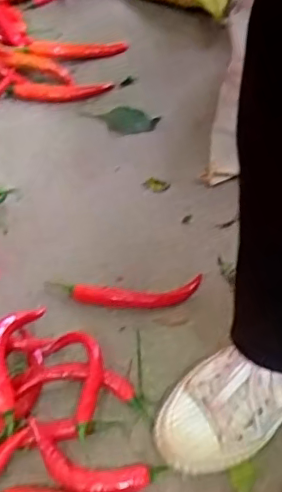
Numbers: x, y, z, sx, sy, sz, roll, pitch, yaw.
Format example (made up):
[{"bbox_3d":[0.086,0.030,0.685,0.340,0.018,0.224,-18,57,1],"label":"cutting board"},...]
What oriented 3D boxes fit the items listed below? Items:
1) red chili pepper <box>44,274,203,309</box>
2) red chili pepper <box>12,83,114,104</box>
[{"bbox_3d":[-0.019,0.049,0.610,0.163,0.016,0.031,-3,56,4],"label":"red chili pepper"},{"bbox_3d":[-0.112,-0.221,0.805,0.138,0.015,0.028,-5,56,2],"label":"red chili pepper"}]

